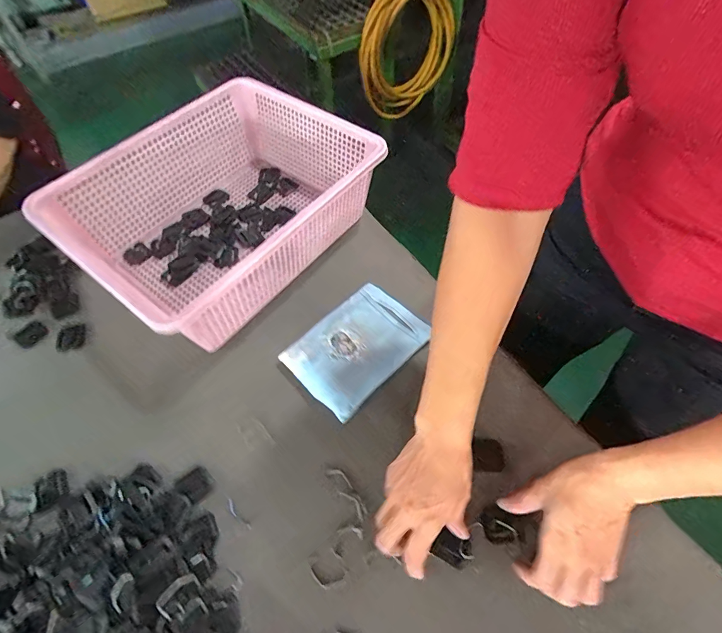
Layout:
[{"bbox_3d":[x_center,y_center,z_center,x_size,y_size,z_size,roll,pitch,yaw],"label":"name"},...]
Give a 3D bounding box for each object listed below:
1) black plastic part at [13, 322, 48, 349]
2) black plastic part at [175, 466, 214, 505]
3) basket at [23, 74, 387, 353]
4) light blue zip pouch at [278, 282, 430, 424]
[{"bbox_3d":[-0.440,0.024,0.531,0.034,0.004,0.036,32,67,17],"label":"black plastic part"},{"bbox_3d":[-0.178,0.180,0.429,0.033,0.006,0.030,36,68,19],"label":"black plastic part"},{"bbox_3d":[-0.187,-0.155,0.562,0.304,0.129,0.388,33,59,21],"label":"basket"},{"bbox_3d":[-0.006,0.038,0.497,0.112,0.033,0.158,41,69,20],"label":"light blue zip pouch"}]

